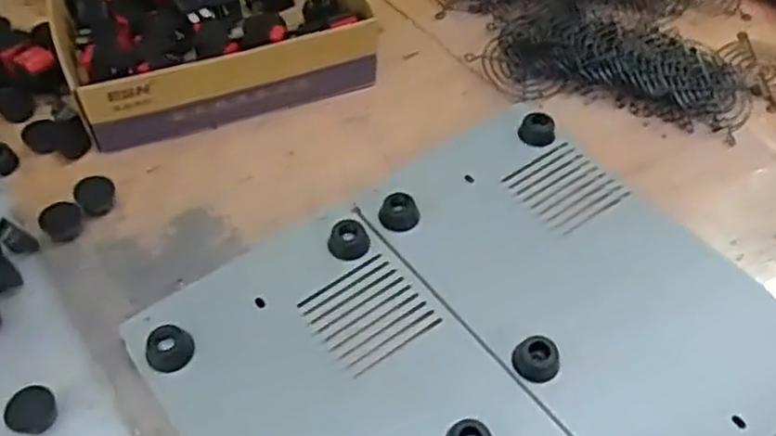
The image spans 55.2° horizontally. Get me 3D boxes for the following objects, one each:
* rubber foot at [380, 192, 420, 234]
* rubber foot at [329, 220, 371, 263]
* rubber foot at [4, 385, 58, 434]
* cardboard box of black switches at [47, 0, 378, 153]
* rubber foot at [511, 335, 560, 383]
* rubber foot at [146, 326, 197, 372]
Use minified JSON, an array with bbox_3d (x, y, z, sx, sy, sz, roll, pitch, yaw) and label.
[{"bbox_3d":[0.007,-0.004,0.456,0.023,0.010,0.022,1,53,-1],"label":"rubber foot"},{"bbox_3d":[-0.023,0.013,0.441,0.023,0.012,0.021,2,53,1],"label":"rubber foot"},{"bbox_3d":[-0.187,0.102,0.389,0.022,0.012,0.024,1,53,-1],"label":"rubber foot"},{"bbox_3d":[-0.134,-0.150,0.559,0.218,0.054,0.175,-17,55,-14],"label":"cardboard box of black switches"},{"bbox_3d":[0.079,0.075,0.396,0.024,0.015,0.021,21,55,15],"label":"rubber foot"},{"bbox_3d":[-0.117,0.070,0.397,0.024,0.015,0.022,1,53,-1],"label":"rubber foot"}]

